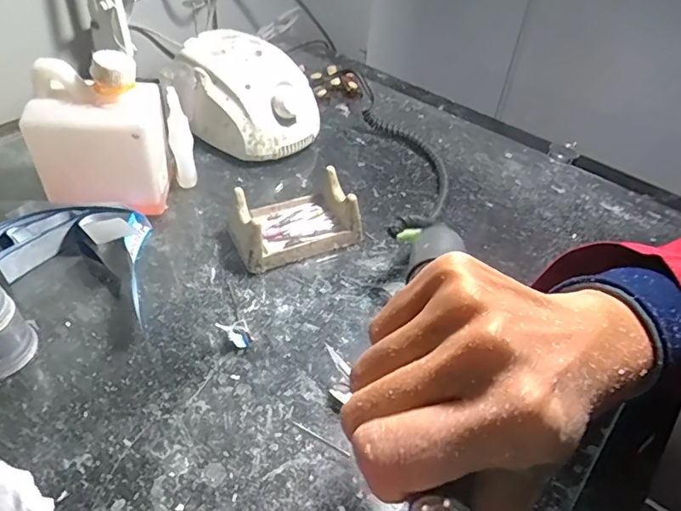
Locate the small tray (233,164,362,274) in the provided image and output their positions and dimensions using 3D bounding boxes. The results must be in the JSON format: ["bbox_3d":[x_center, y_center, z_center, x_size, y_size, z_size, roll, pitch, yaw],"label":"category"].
[{"bbox_3d":[-0.039,-0.033,0.422,0.096,0.044,0.064,-15,48,-20],"label":"small tray"}]

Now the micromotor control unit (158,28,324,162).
[{"bbox_3d":[-0.093,-0.156,0.515,0.131,0.085,0.093,23,46,17],"label":"micromotor control unit"}]

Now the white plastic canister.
[{"bbox_3d":[-0.189,-0.092,0.408,0.084,0.126,0.062,0,44,-6],"label":"white plastic canister"}]

